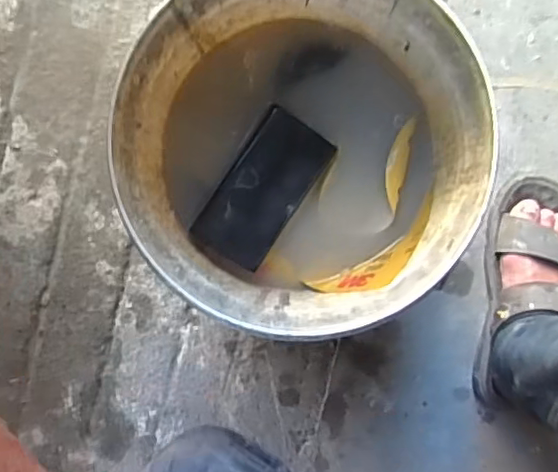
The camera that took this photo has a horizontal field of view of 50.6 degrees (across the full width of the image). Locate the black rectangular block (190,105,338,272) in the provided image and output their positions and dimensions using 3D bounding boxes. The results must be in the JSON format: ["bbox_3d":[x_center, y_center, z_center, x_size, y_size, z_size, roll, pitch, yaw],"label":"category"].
[{"bbox_3d":[-0.013,-0.039,0.518,0.066,0.024,0.136,34,94,-6],"label":"black rectangular block"}]

